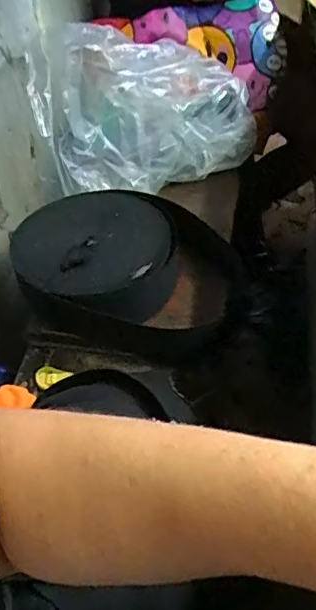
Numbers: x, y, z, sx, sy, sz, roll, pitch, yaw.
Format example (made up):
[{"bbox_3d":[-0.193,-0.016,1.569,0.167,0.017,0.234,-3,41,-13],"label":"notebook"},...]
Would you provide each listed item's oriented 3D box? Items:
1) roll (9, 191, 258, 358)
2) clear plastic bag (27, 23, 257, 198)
[{"bbox_3d":[-0.041,-0.044,0.773,0.274,0.115,0.258,-3,45,3],"label":"roll"},{"bbox_3d":[-0.027,-0.324,0.904,0.338,0.204,0.190,-18,46,-11],"label":"clear plastic bag"}]

